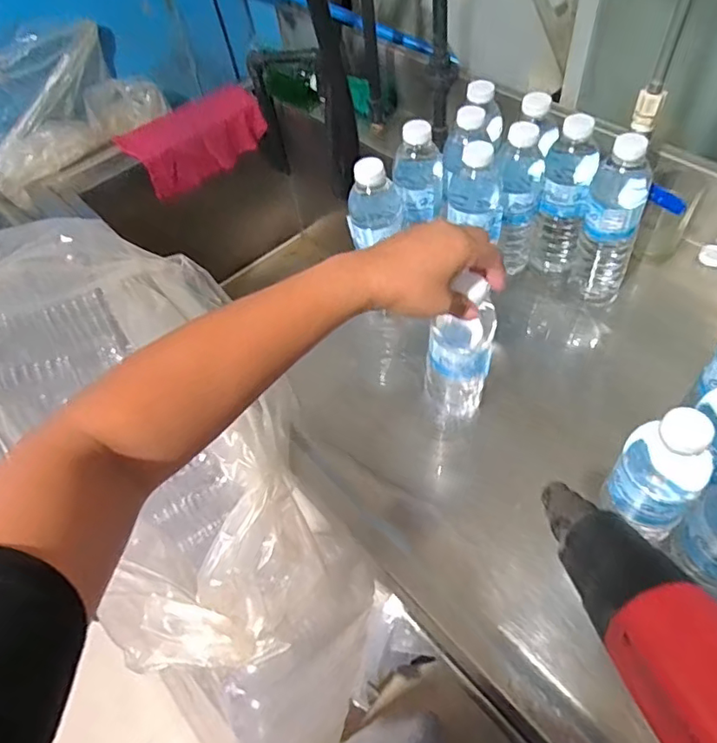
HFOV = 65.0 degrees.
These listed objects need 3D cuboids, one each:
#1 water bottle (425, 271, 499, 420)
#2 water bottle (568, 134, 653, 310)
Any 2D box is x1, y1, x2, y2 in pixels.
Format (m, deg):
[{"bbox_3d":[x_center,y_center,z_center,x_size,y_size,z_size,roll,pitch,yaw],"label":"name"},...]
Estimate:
[{"bbox_3d":[0.096,-0.019,0.555,0.057,0.195,0.066,-26,61,-16],"label":"water bottle"},{"bbox_3d":[0.291,-0.165,0.649,0.064,0.215,0.053,16,56,17],"label":"water bottle"}]

